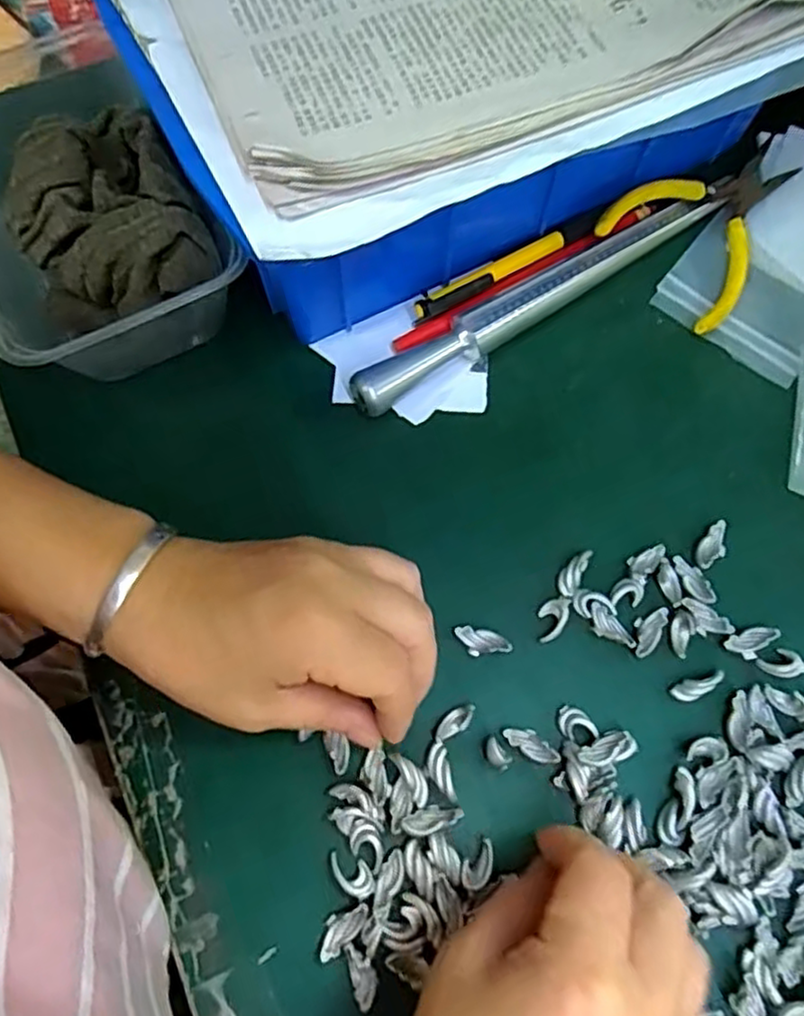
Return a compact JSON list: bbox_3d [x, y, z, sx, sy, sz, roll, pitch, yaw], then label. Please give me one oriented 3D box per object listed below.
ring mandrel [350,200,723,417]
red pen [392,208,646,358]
[{"bbox_3d":[0.069,-0.104,0.341,0.210,0.019,0.018,-31,75,-10],"label":"ring mandrel"},{"bbox_3d":[0.063,-0.116,0.344,0.151,0.010,0.013,-31,75,-10],"label":"red pen"}]

